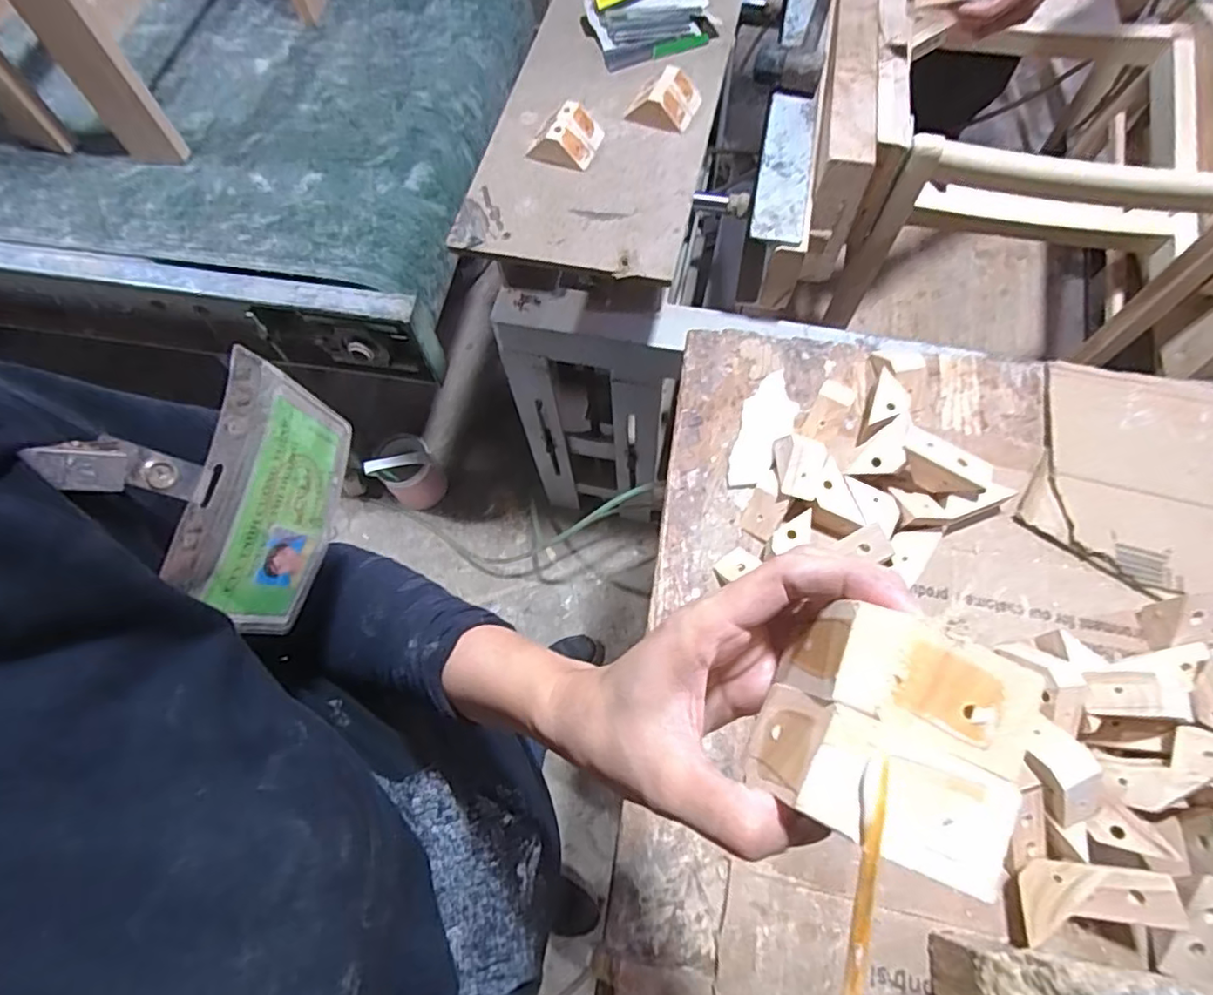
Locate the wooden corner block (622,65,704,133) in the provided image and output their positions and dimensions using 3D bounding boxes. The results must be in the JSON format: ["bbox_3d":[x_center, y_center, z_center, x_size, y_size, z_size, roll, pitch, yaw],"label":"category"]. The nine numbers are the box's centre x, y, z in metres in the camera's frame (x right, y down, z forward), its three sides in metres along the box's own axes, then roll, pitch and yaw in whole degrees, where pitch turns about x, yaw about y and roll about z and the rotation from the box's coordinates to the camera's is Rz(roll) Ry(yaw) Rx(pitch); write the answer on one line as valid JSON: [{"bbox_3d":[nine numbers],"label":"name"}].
[{"bbox_3d":[0.076,-0.519,0.796,0.085,0.036,0.081,26,72,11],"label":"wooden corner block"}]

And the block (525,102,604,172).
[{"bbox_3d":[-0.052,-0.462,0.777,0.081,0.040,0.079,21,71,9],"label":"block"}]

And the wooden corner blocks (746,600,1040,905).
[{"bbox_3d":[0.099,0.081,0.210,0.069,0.047,0.072,24,79,2],"label":"wooden corner blocks"}]

